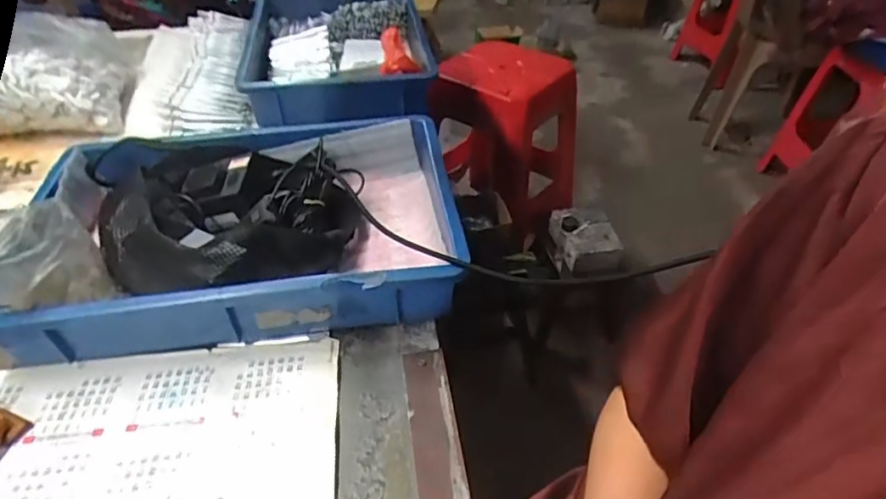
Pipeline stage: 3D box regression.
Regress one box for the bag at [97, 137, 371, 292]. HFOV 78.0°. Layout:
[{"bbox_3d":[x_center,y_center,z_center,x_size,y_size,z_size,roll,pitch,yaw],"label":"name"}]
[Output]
[{"bbox_3d":[-0.227,-0.042,0.612,0.254,0.074,0.238,-3,41,-4],"label":"bag"}]

